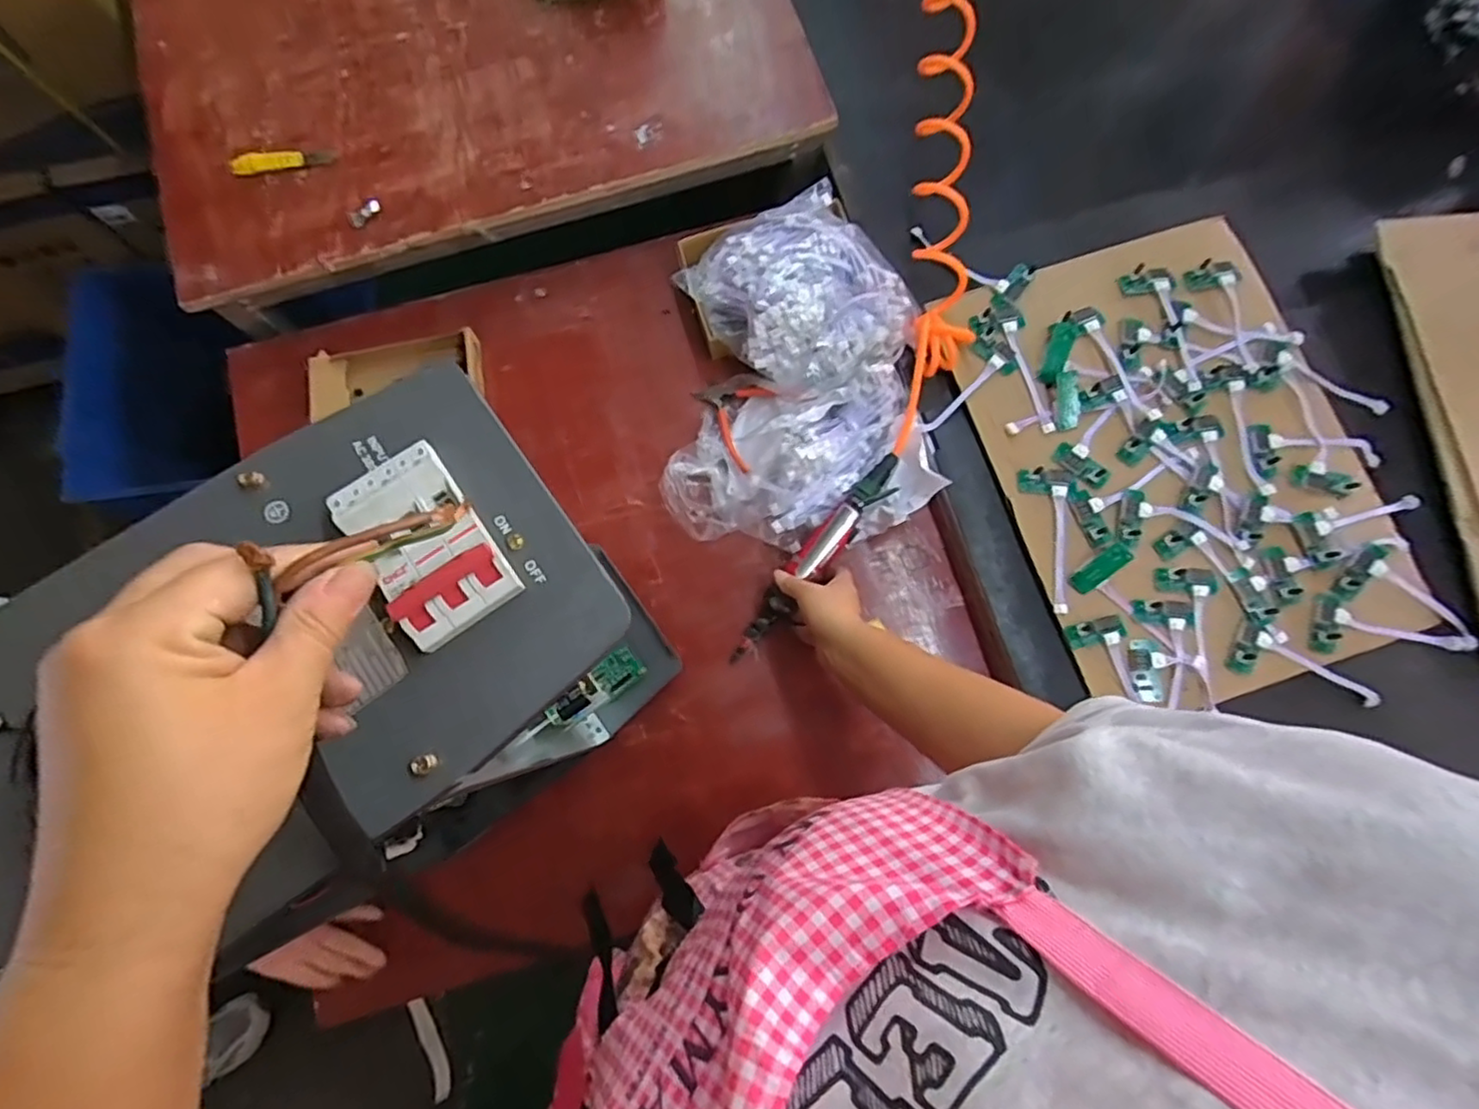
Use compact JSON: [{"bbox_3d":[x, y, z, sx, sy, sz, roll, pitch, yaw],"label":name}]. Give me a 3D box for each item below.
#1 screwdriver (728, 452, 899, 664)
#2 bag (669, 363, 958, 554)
[{"bbox_3d":[0.082,0.006,0.716,0.037,0.034,0.283,40,93,8],"label":"screwdriver"},{"bbox_3d":[0.064,-0.109,0.740,0.299,0.069,0.185,-4,78,0],"label":"bag"}]

